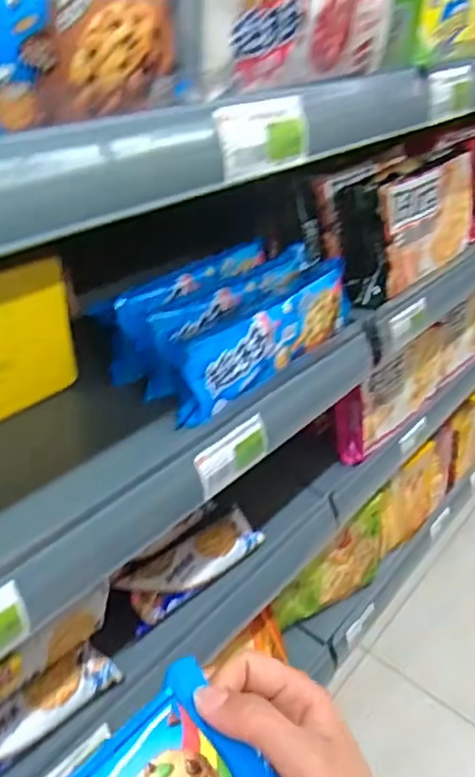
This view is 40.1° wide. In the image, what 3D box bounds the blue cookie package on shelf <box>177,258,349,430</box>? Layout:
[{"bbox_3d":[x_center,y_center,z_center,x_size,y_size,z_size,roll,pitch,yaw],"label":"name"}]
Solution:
[{"bbox_3d":[0.030,-0.045,0.569,0.034,0.069,0.209,29,41,30],"label":"blue cookie package on shelf"}]

